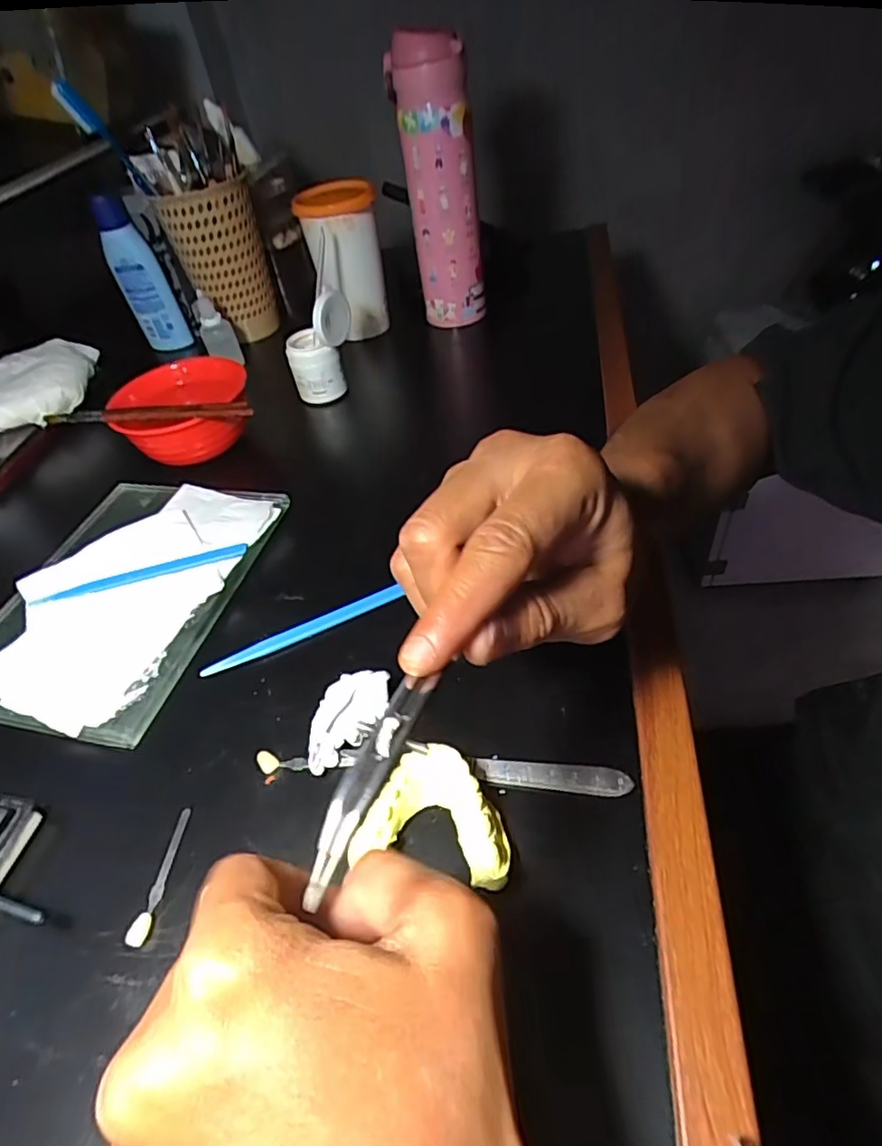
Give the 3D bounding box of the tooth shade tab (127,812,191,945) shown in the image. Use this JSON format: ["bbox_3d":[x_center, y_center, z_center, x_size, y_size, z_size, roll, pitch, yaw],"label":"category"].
[{"bbox_3d":[-0.123,0.132,0.266,0.008,0.007,0.057,2,49,7],"label":"tooth shade tab"}]

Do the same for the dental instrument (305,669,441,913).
[{"bbox_3d":[-0.019,0.052,0.156,0.010,0.005,0.062,18,58,20],"label":"dental instrument"}]

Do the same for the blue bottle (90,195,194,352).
[{"bbox_3d":[-0.304,-0.299,0.612,0.046,0.146,0.028,-26,48,-15],"label":"blue bottle"}]

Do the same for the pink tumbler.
[{"bbox_3d":[0.000,-0.348,0.552,0.071,0.223,0.075,-5,46,5],"label":"pink tumbler"}]

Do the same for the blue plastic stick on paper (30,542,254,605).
[{"bbox_3d":[-0.194,0.000,0.388,0.136,0.004,0.010,-13,48,-7],"label":"blue plastic stick on paper"}]

